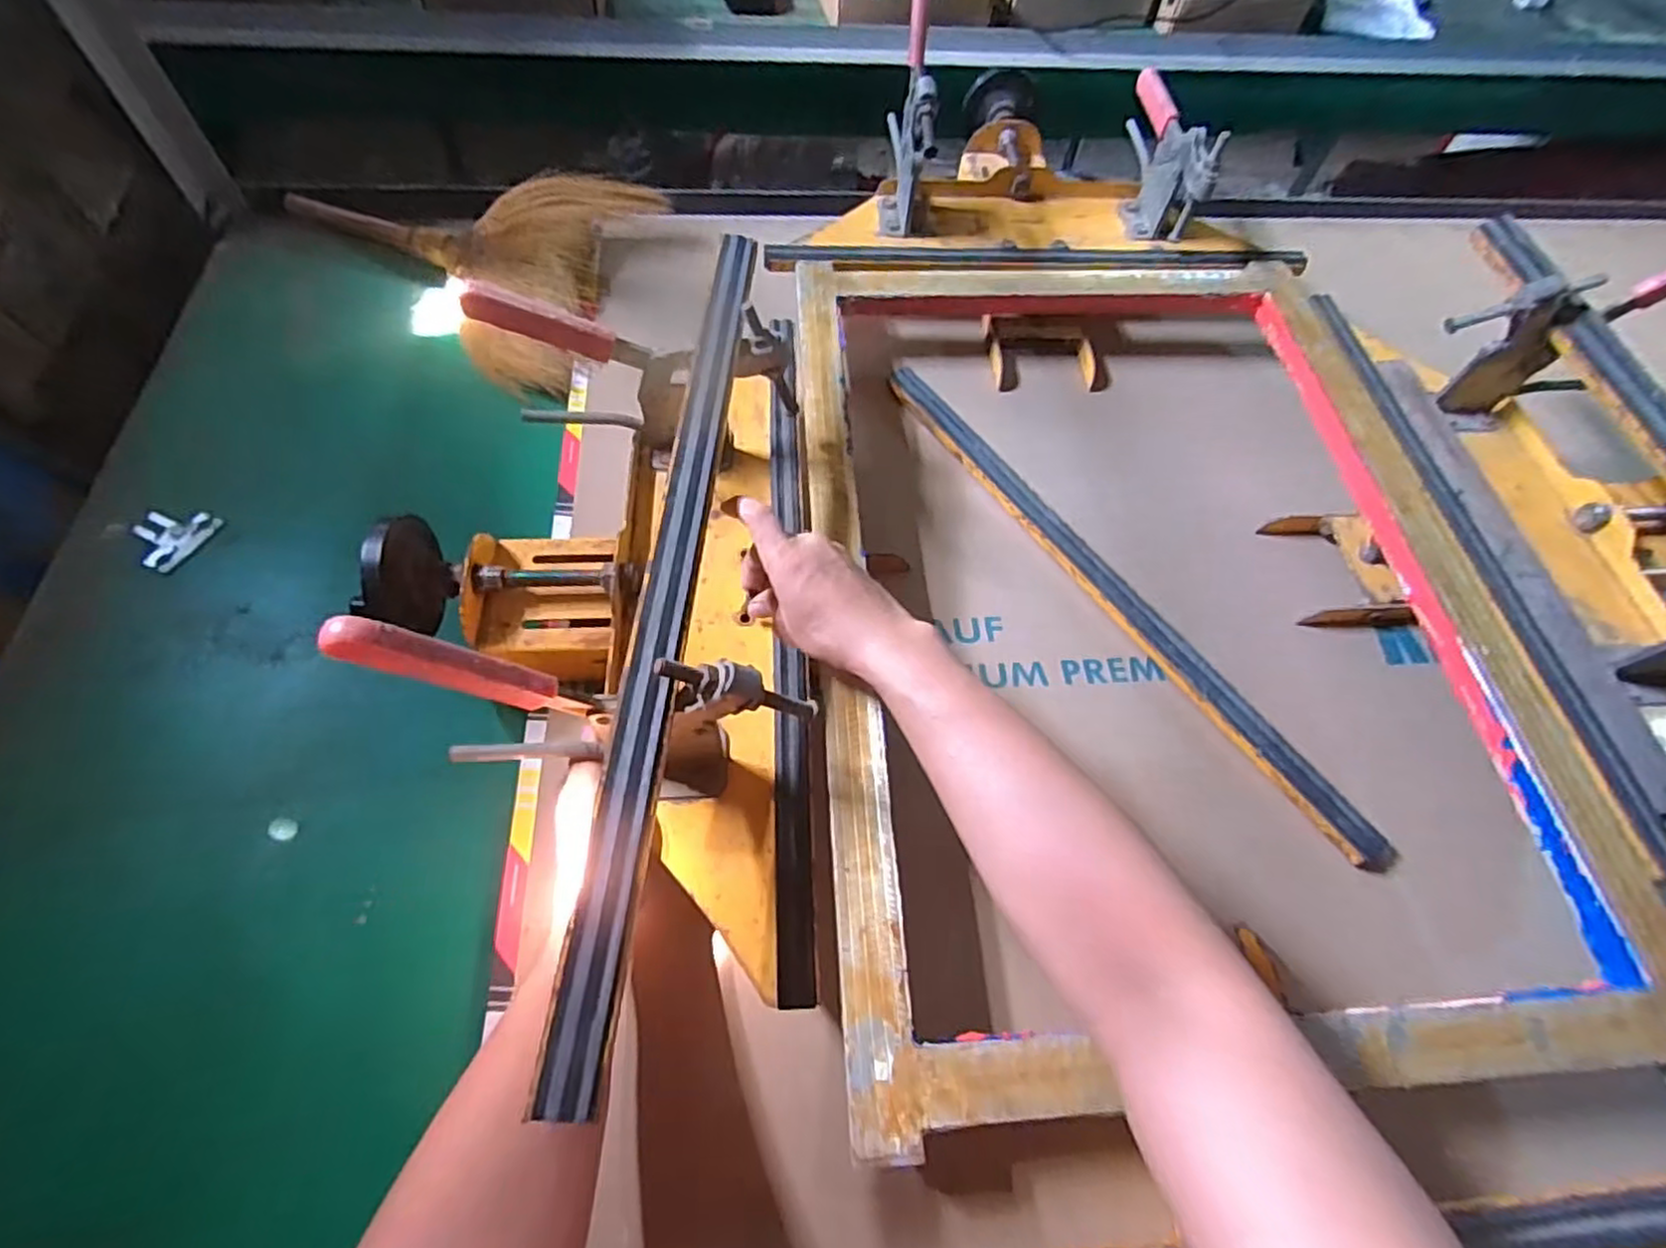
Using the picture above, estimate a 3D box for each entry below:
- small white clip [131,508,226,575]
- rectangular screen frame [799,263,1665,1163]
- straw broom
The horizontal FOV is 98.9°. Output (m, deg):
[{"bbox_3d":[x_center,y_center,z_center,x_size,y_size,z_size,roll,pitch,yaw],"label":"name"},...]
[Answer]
[{"bbox_3d":[-0.597,-0.081,0.642,0.055,0.010,0.064,26,64,10],"label":"small white clip"},{"bbox_3d":[0.251,-0.047,0.569,0.535,0.032,0.724,-2,62,-5],"label":"rectangular screen frame"},{"bbox_3d":[-0.443,-0.434,0.799,0.483,0.076,0.306,19,63,6],"label":"straw broom"}]

